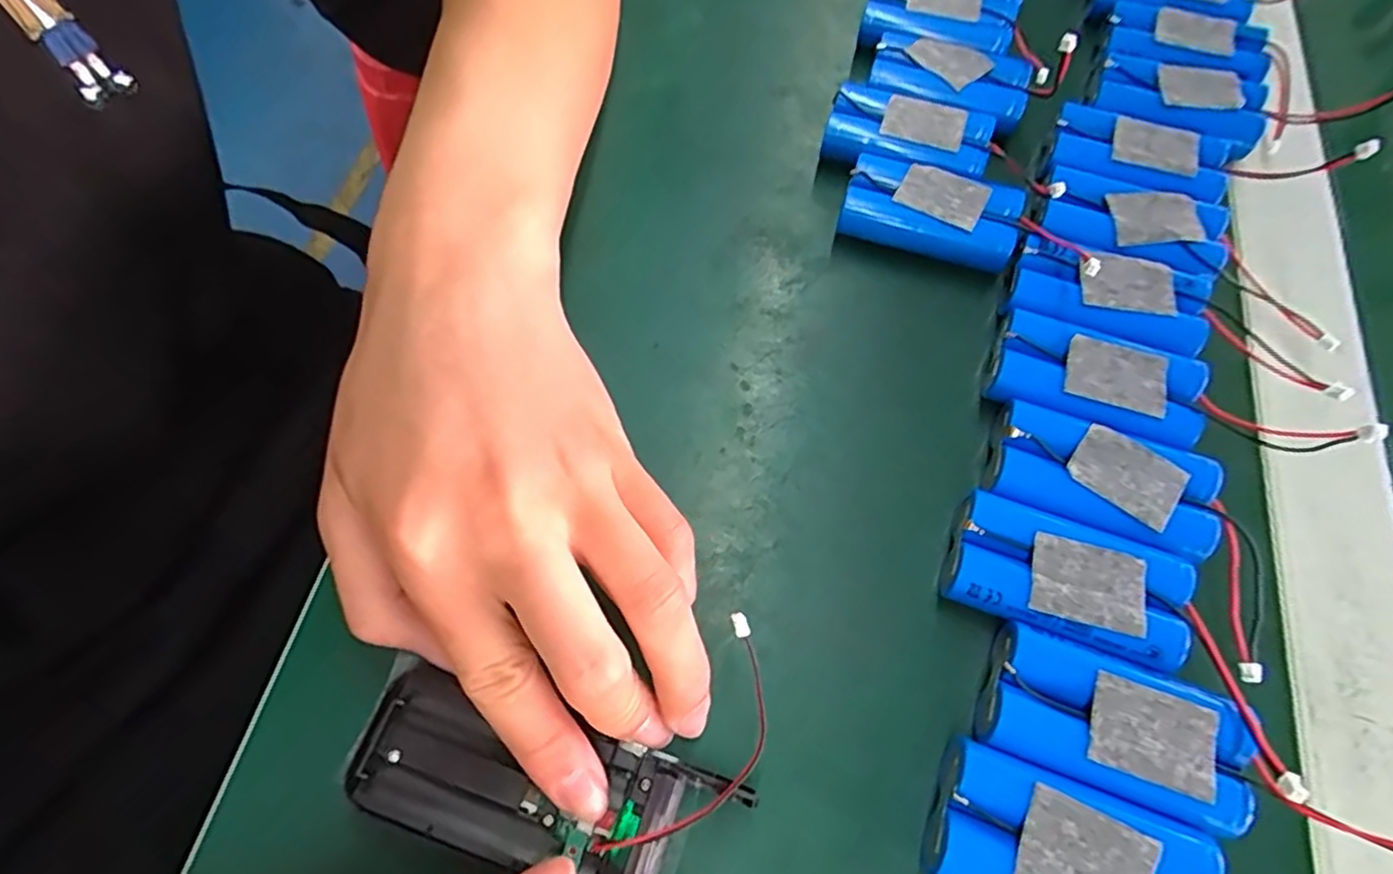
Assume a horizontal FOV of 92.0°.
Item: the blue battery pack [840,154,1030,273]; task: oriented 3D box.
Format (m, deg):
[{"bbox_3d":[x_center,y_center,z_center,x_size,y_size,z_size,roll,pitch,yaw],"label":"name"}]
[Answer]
[{"bbox_3d":[0.090,-0.087,0.261,0.064,0.021,0.032,21,68,6],"label":"blue battery pack"}]

